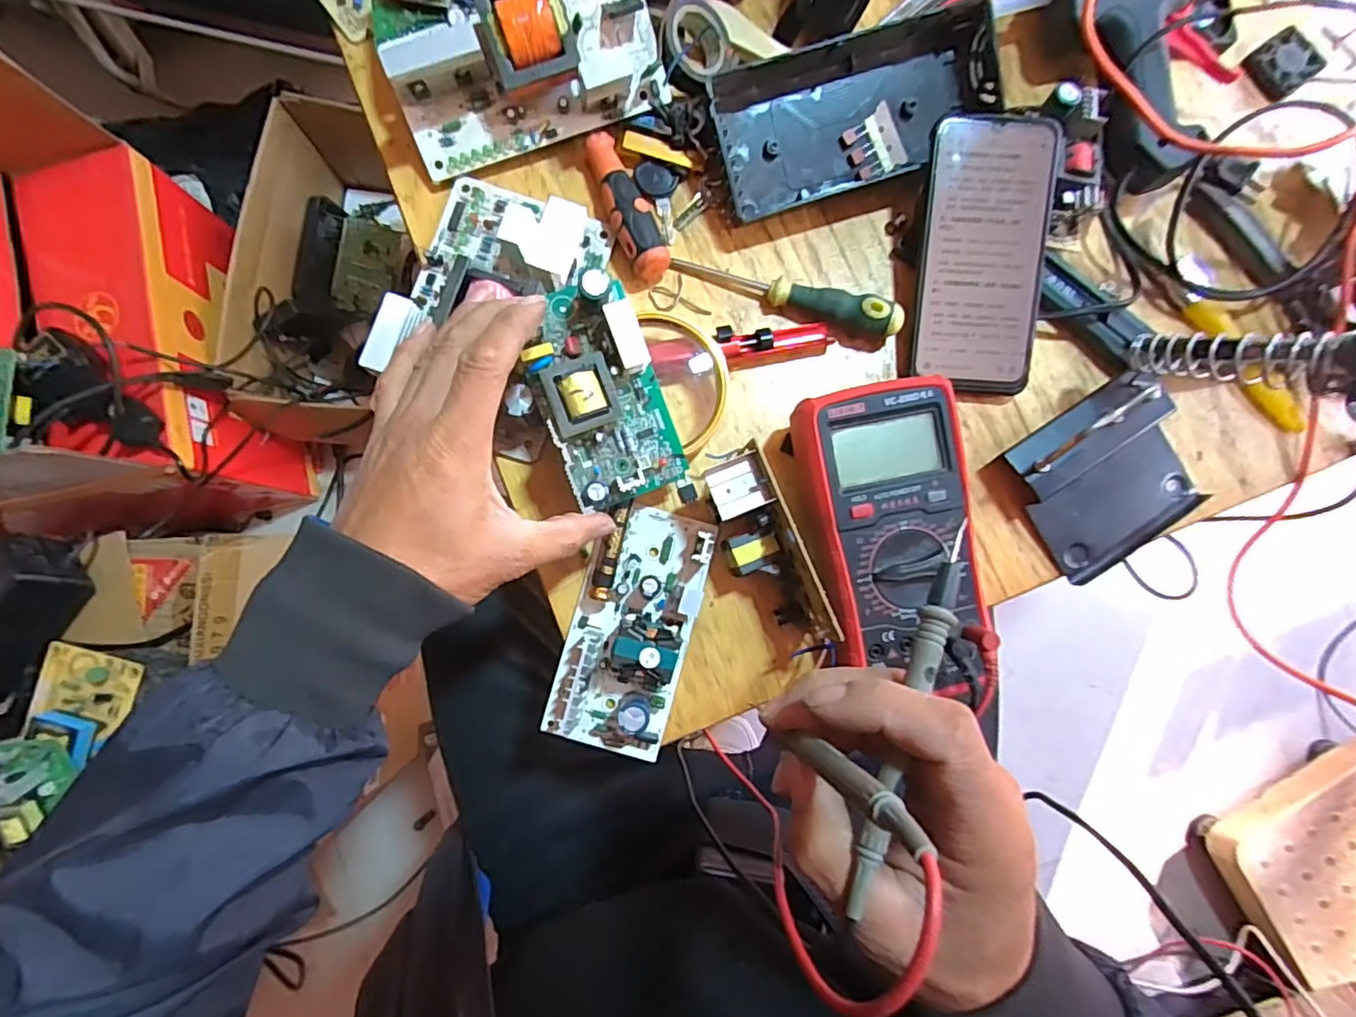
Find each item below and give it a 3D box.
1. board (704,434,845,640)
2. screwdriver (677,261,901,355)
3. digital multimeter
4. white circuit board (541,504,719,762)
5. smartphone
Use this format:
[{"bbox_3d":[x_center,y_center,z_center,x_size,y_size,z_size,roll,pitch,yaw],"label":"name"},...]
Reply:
[{"bbox_3d":[0.051,0.026,0.350,0.039,0.063,0.116,-29,86,-5],"label":"board"},{"bbox_3d":[0.068,-0.136,0.385,0.148,0.026,0.024,16,84,-1],"label":"screwdriver"},{"bbox_3d":[0.125,0.024,0.350,0.093,0.041,0.185,-10,85,-4],"label":"digital multimeter"},{"bbox_3d":[-0.027,0.070,0.350,0.069,0.040,0.146,17,84,-1],"label":"white circuit board"},{"bbox_3d":[0.192,-0.157,0.377,0.075,0.012,0.161,1,98,-2],"label":"smartphone"}]

